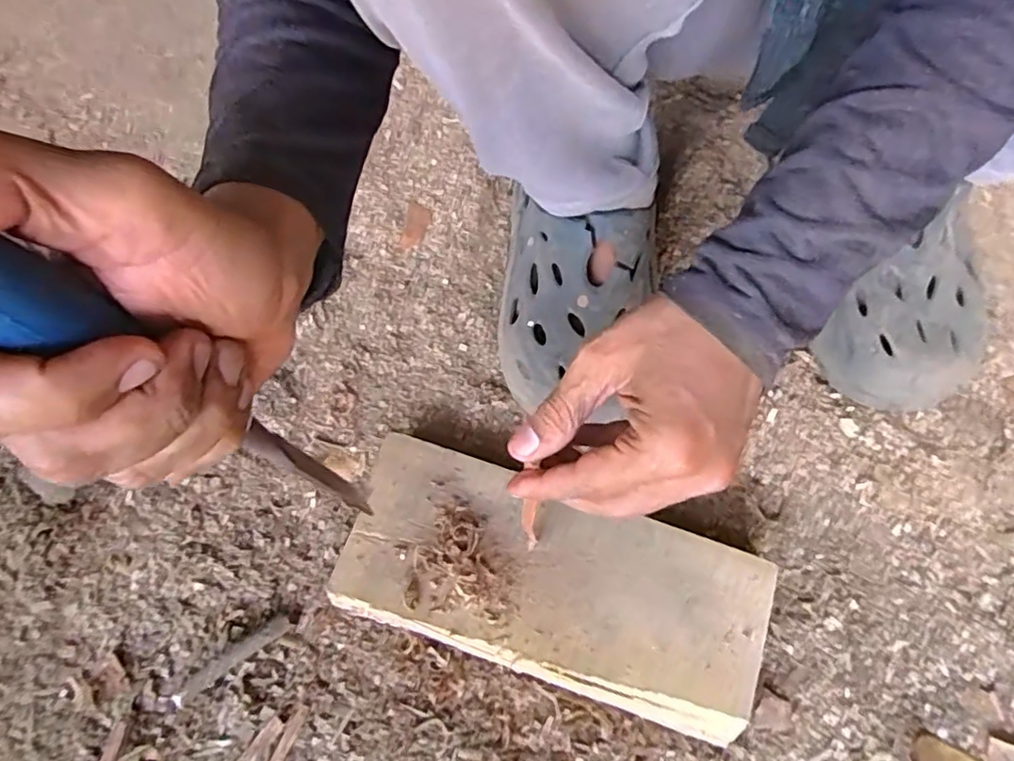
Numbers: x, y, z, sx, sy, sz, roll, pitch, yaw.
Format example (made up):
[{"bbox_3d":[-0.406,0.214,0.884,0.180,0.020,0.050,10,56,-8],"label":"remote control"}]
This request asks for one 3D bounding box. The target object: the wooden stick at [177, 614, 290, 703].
[{"bbox_3d":[-0.171,0.174,0.380,0.075,0.012,0.011,-34,68,-11],"label":"wooden stick"}]

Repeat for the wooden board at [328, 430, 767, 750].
[{"bbox_3d":[0.024,0.123,0.380,0.251,0.042,0.110,16,68,10],"label":"wooden board"}]

